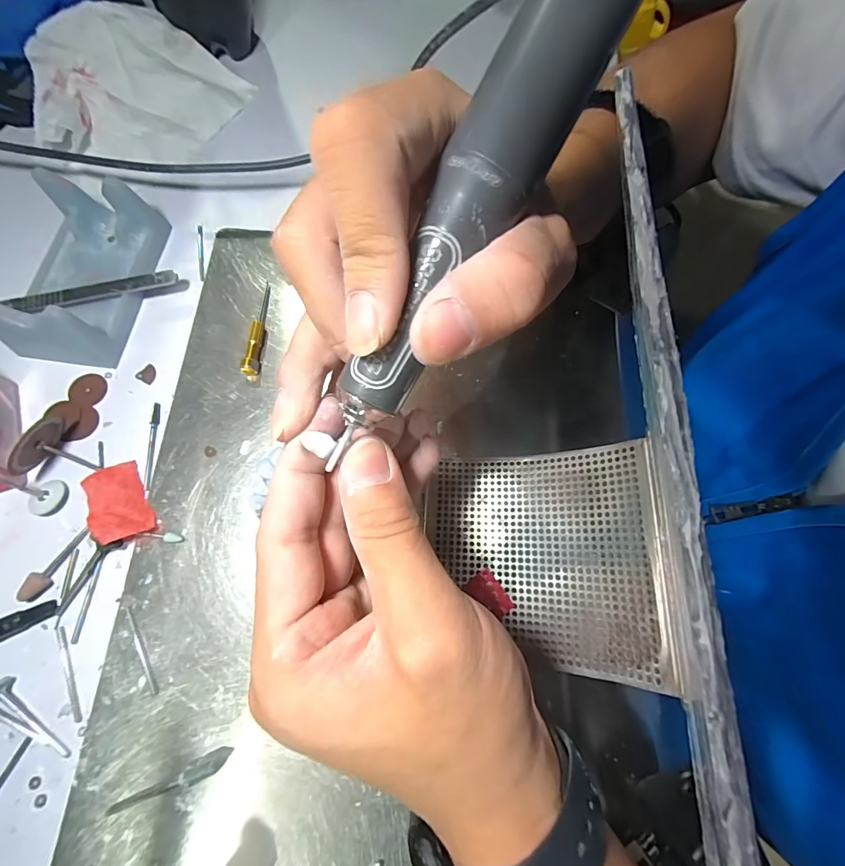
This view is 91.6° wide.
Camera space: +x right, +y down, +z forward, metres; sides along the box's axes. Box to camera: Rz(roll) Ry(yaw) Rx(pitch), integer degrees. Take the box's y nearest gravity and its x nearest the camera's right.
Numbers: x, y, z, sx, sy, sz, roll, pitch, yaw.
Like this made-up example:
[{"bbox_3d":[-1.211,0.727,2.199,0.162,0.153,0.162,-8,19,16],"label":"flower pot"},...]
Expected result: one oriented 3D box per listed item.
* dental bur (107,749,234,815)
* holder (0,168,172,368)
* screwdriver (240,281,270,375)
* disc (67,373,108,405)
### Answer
[{"bbox_3d":[-0.111,0.156,0.181,0.054,0.004,0.008,-25,75,-9],"label":"dental bur"},{"bbox_3d":[-0.202,-0.100,0.243,0.066,0.037,0.113,10,72,1],"label":"holder"},{"bbox_3d":[-0.100,-0.065,0.251,0.009,0.009,0.064,3,72,-1],"label":"screwdriver"},{"bbox_3d":[-0.195,-0.026,0.239,0.021,0.004,0.018,9,72,0],"label":"disc"}]

